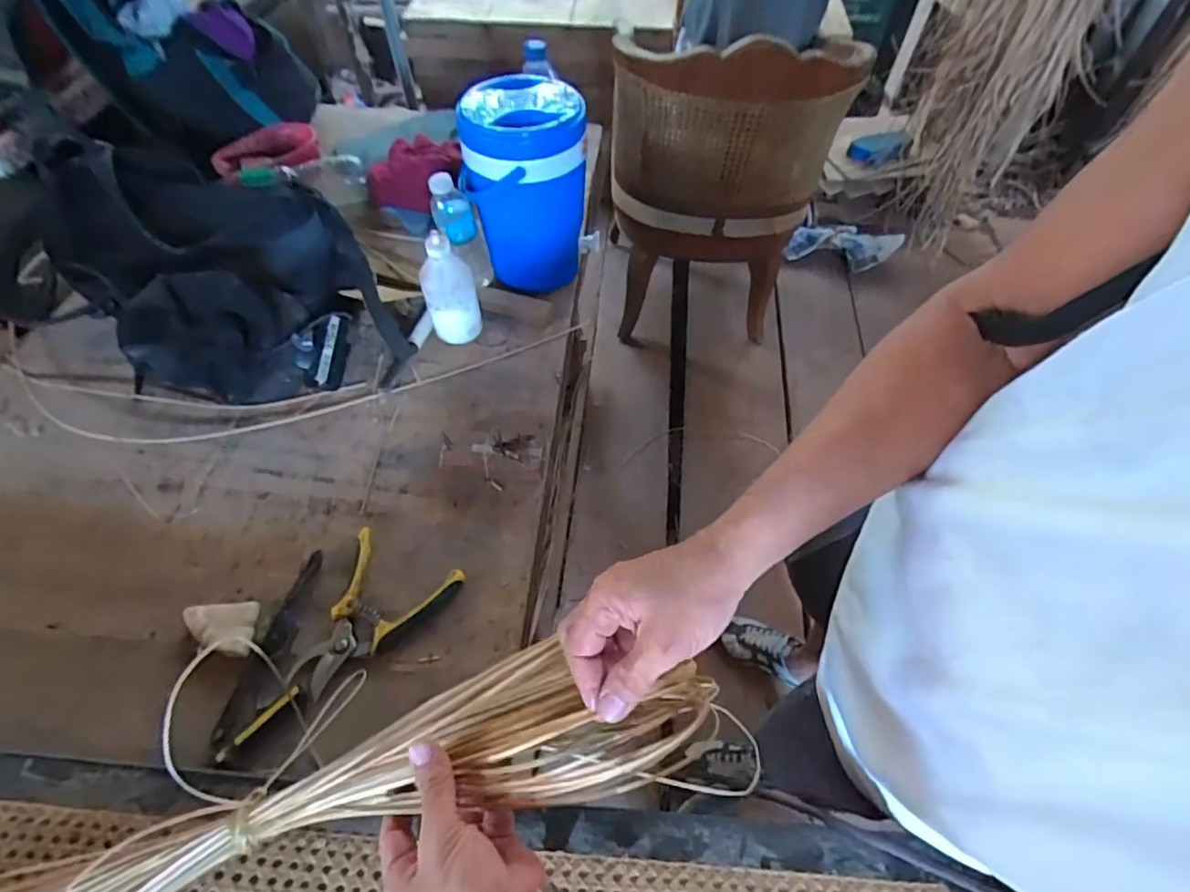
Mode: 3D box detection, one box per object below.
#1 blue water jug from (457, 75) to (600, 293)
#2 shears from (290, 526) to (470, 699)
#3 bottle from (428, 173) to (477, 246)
[{"bbox_3d":[-0.091,-0.373,0.843,0.193,0.260,0.164,-13,57,-9],"label":"blue water jug"},{"bbox_3d":[-0.245,0.187,0.614,0.135,0.020,0.167,20,58,14],"label":"shears"},{"bbox_3d":[-0.205,-0.341,0.808,0.057,0.085,0.046,-13,56,-8],"label":"bottle"}]

